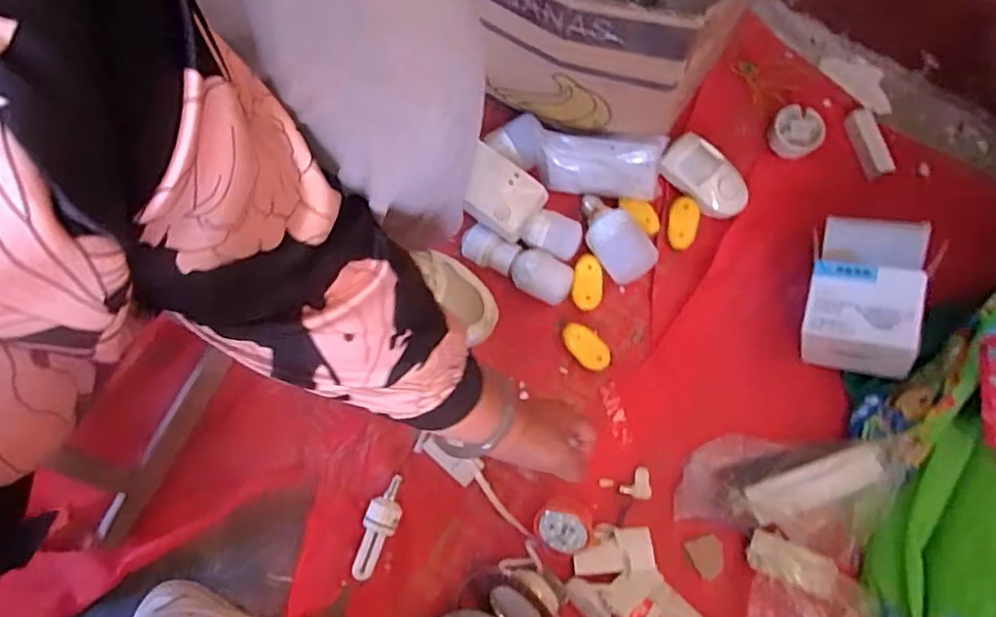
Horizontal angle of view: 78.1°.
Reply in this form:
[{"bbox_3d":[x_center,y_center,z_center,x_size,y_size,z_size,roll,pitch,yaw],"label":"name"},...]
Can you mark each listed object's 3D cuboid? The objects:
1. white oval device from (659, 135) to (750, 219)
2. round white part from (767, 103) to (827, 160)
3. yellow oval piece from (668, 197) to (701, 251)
[{"bbox_3d":[0.241,-0.150,0.714,0.107,0.042,0.062,37,79,8],"label":"white oval device"},{"bbox_3d":[0.356,-0.211,0.735,0.059,0.038,0.058,0,76,0],"label":"round white part"},{"bbox_3d":[0.211,-0.097,0.703,0.034,0.010,0.059,9,98,14],"label":"yellow oval piece"}]

